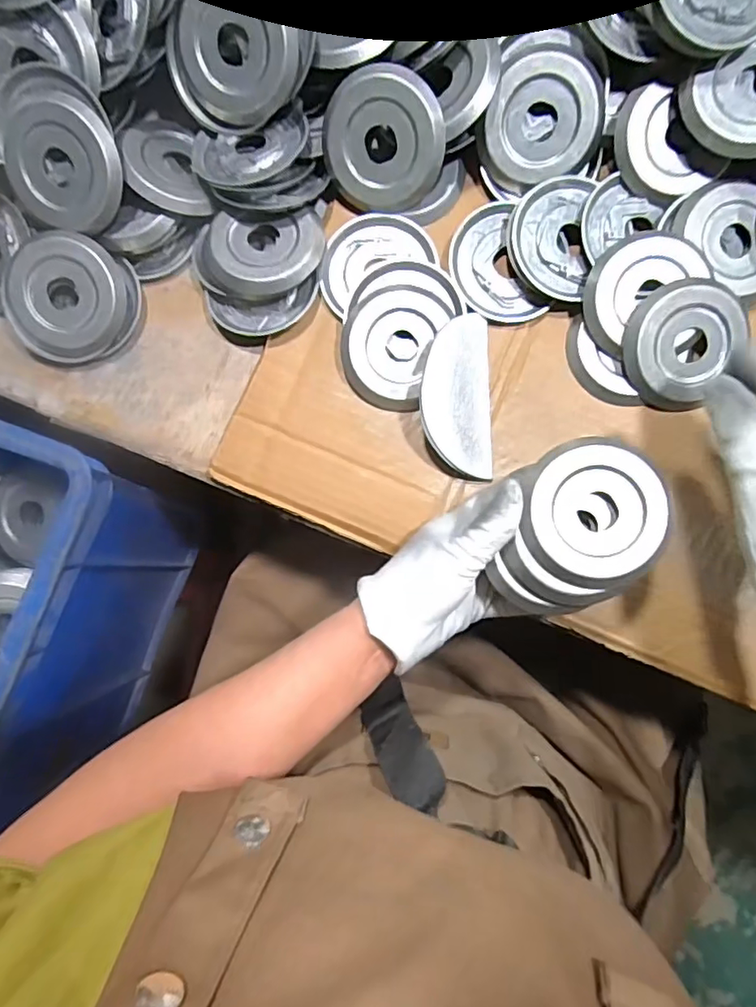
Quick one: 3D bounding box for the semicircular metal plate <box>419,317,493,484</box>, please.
[{"bbox_3d":[0.055,-0.076,0.390,0.058,0.006,0.115,2,86,-28],"label":"semicircular metal plate"}]

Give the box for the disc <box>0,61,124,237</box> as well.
[{"bbox_3d":[-0.222,-0.242,0.386,0.085,0.015,0.099,-2,112,10],"label":"disc"}]

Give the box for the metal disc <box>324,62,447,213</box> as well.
[{"bbox_3d":[0.004,-0.250,0.388,0.082,0.009,0.082,6,120,11],"label":"metal disc"}]

